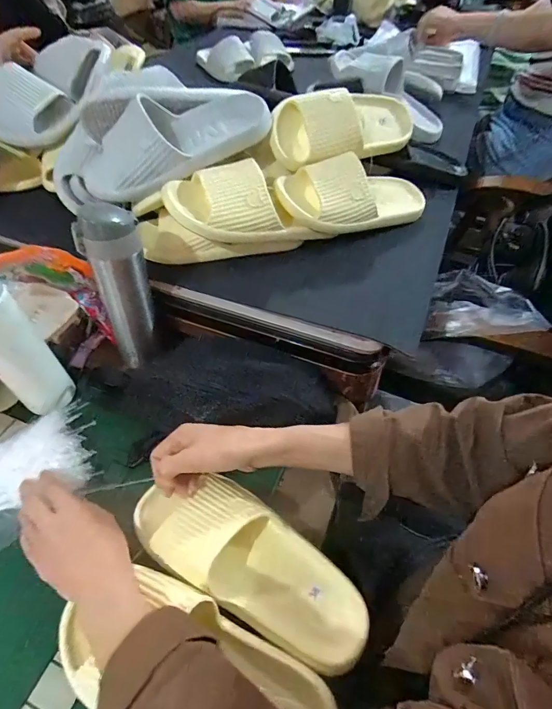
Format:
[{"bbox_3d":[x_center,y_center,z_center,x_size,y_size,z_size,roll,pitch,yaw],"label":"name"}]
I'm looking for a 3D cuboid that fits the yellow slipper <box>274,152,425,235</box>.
[{"bbox_3d":[0.124,-0.237,0.574,0.256,0.084,0.085,-8,50,-24],"label":"yellow slipper"}]

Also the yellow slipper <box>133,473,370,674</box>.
[{"bbox_3d":[-0.029,0.194,0.386,0.247,0.061,0.098,26,56,14],"label":"yellow slipper"}]

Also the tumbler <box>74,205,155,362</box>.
[{"bbox_3d":[-0.196,-0.085,0.512,0.072,0.202,0.078,-18,53,-13],"label":"tumbler"}]

